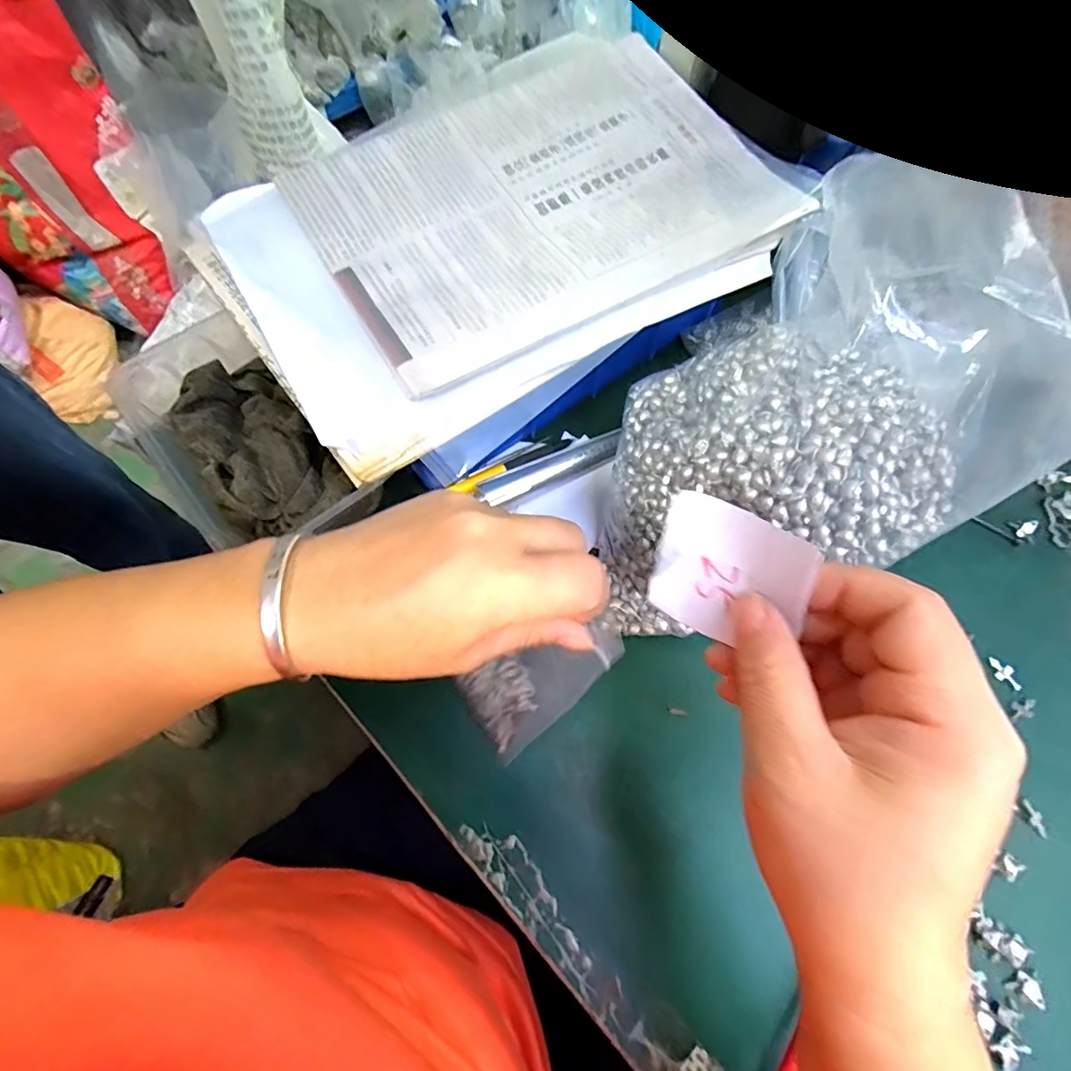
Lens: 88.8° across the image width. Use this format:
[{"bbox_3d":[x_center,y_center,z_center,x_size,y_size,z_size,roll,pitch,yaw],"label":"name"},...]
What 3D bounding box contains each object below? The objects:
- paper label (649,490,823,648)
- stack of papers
[{"bbox_3d":[0.068,0.015,0.194,0.052,0.050,0.006,28,34,33],"label":"paper label"},{"bbox_3d":[-0.013,-0.182,0.322,0.318,0.023,0.213,-35,72,-15],"label":"stack of papers"}]

